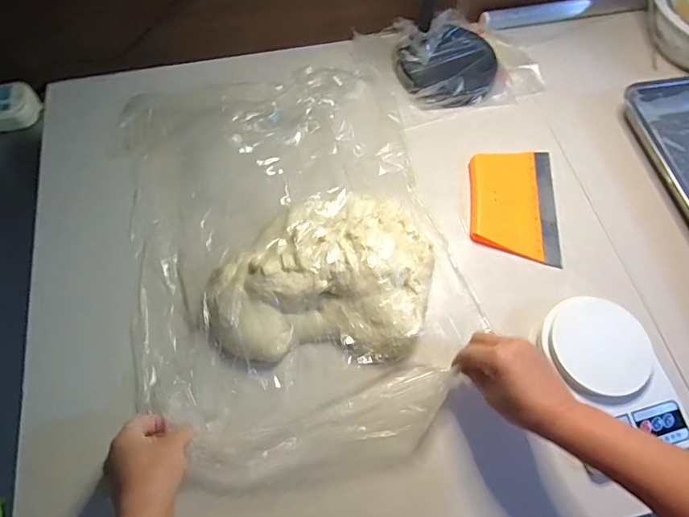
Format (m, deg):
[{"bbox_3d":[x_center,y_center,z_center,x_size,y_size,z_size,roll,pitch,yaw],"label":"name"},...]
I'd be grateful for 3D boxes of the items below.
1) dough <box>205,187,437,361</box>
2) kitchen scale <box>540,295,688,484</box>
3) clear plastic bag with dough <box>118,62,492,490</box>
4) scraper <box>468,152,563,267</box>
[{"bbox_3d":[-0.031,0.021,0.574,0.273,0.064,0.212,-1,65,-3],"label":"dough"},{"bbox_3d":[0.322,0.142,0.549,0.146,0.042,0.193,-12,66,-8],"label":"kitchen scale"},{"bbox_3d":[-0.076,-0.042,0.607,0.421,0.071,0.594,-14,66,-9],"label":"clear plastic bag with dough"},{"bbox_3d":[0.254,-0.090,0.666,0.129,0.018,0.189,7,65,1],"label":"scraper"}]

